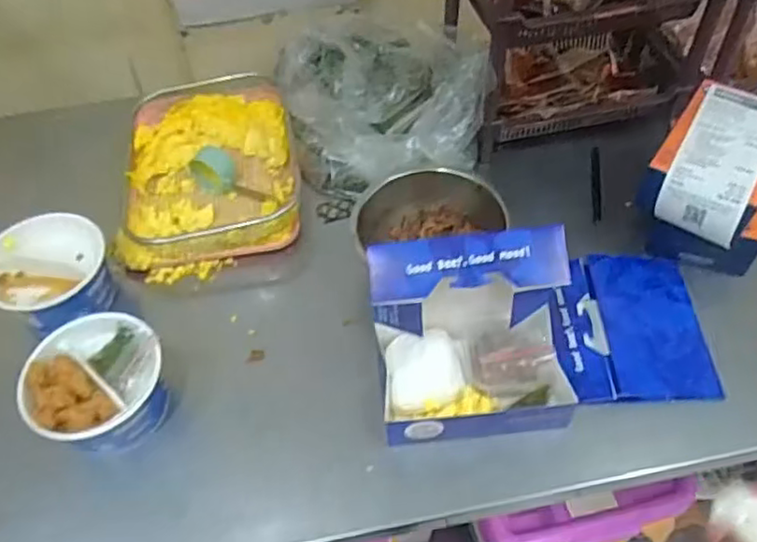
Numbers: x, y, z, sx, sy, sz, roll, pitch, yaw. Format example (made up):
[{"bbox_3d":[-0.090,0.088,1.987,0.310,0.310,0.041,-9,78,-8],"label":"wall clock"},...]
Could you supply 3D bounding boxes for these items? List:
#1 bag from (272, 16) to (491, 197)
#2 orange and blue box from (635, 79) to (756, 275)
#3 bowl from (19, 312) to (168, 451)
[{"bbox_3d":[0.008,-0.210,0.838,0.238,0.114,0.232,-12,53,-7],"label":"bag"},{"bbox_3d":[0.375,-0.100,0.725,0.129,0.121,0.189,27,58,21],"label":"orange and blue box"},{"bbox_3d":[-0.270,0.108,0.639,0.122,0.076,0.132,-1,52,2],"label":"bowl"}]

